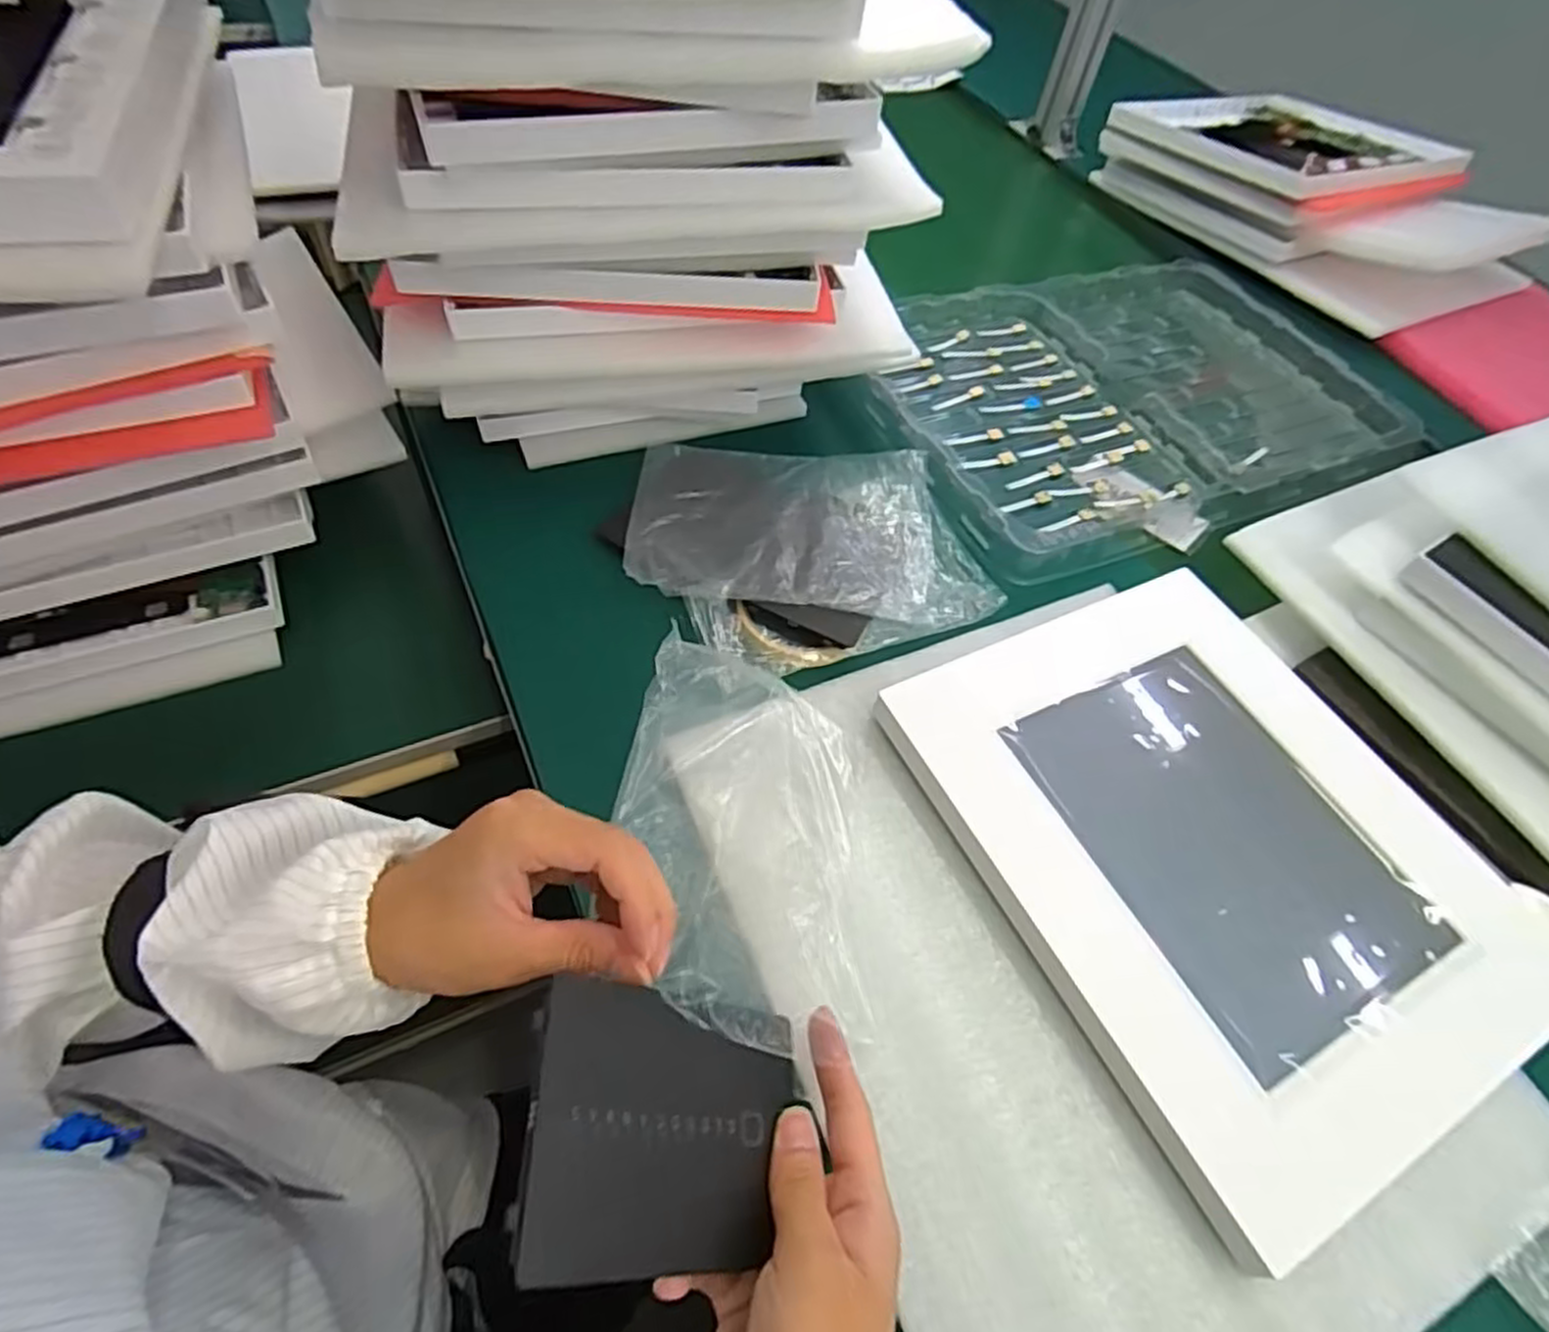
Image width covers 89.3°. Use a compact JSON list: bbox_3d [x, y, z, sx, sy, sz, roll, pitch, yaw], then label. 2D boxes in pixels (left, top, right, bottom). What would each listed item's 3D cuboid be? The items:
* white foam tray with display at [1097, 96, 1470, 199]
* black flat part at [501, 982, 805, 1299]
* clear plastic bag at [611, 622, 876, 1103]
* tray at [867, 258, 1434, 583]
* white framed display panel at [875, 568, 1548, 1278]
[{"bbox_3d":[0.548,-0.567,0.848,0.279,0.026,0.268,-23,54,-23],"label":"white foam tray with display"},{"bbox_3d":[-0.035,0.157,0.268,0.113,0.004,0.080,31,43,-38],"label":"black flat part"},{"bbox_3d":[0.002,0.080,0.371,0.138,0.049,0.182,13,64,-28],"label":"clear plastic bag"},{"bbox_3d":[0.314,-0.240,0.687,0.480,0.041,0.309,-20,60,-18],"label":"tray"},{"bbox_3d":[0.237,0.095,0.426,0.248,0.027,0.299,-21,60,-19],"label":"white framed display panel"}]

